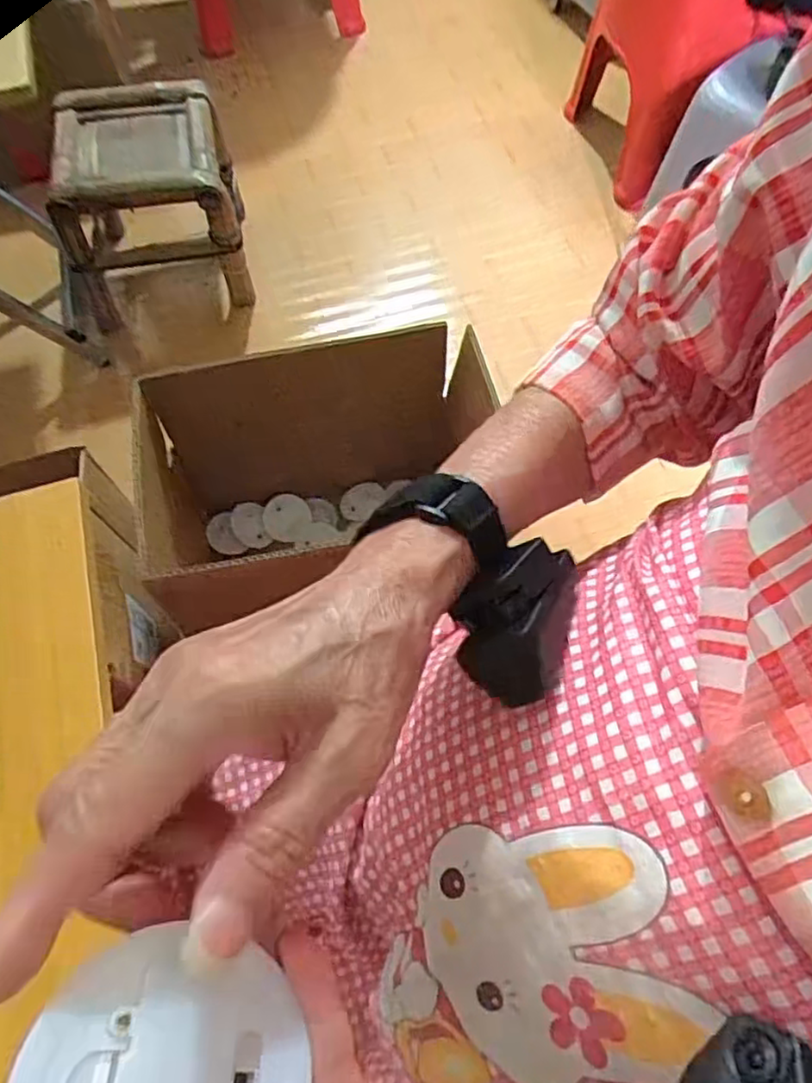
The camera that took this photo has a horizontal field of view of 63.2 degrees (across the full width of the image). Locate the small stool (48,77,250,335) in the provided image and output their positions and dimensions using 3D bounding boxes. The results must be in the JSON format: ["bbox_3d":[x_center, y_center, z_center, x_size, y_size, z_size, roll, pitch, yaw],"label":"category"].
[{"bbox_3d":[-0.416,-0.547,1.075,0.273,0.243,0.250,-12,60,-3],"label":"small stool"}]

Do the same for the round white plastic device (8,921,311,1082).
[{"bbox_3d":[-0.060,0.132,0.159,0.065,0.022,0.054,7,47,-32],"label":"round white plastic device"}]

